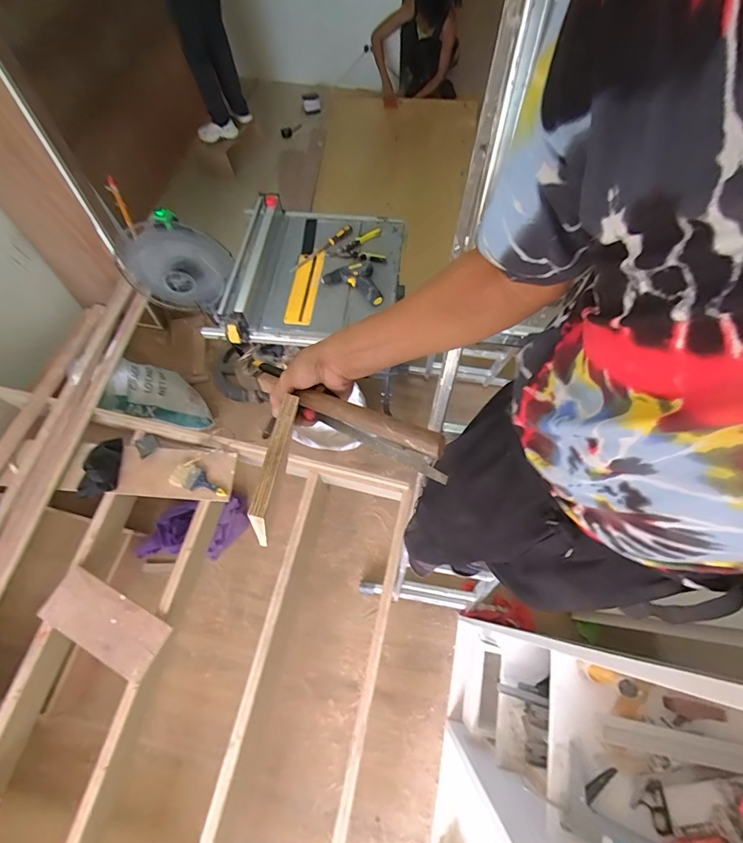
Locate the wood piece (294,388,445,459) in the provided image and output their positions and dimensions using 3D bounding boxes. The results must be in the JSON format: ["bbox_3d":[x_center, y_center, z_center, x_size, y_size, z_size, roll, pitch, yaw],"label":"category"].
[{"bbox_3d":[-0.004,-0.002,0.478,0.185,0.024,0.023,20,67,20],"label":"wood piece"}]

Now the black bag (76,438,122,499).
[{"bbox_3d":[-1.031,0.168,1.539,0.118,0.096,0.225,-4,66,-1],"label":"black bag"}]

